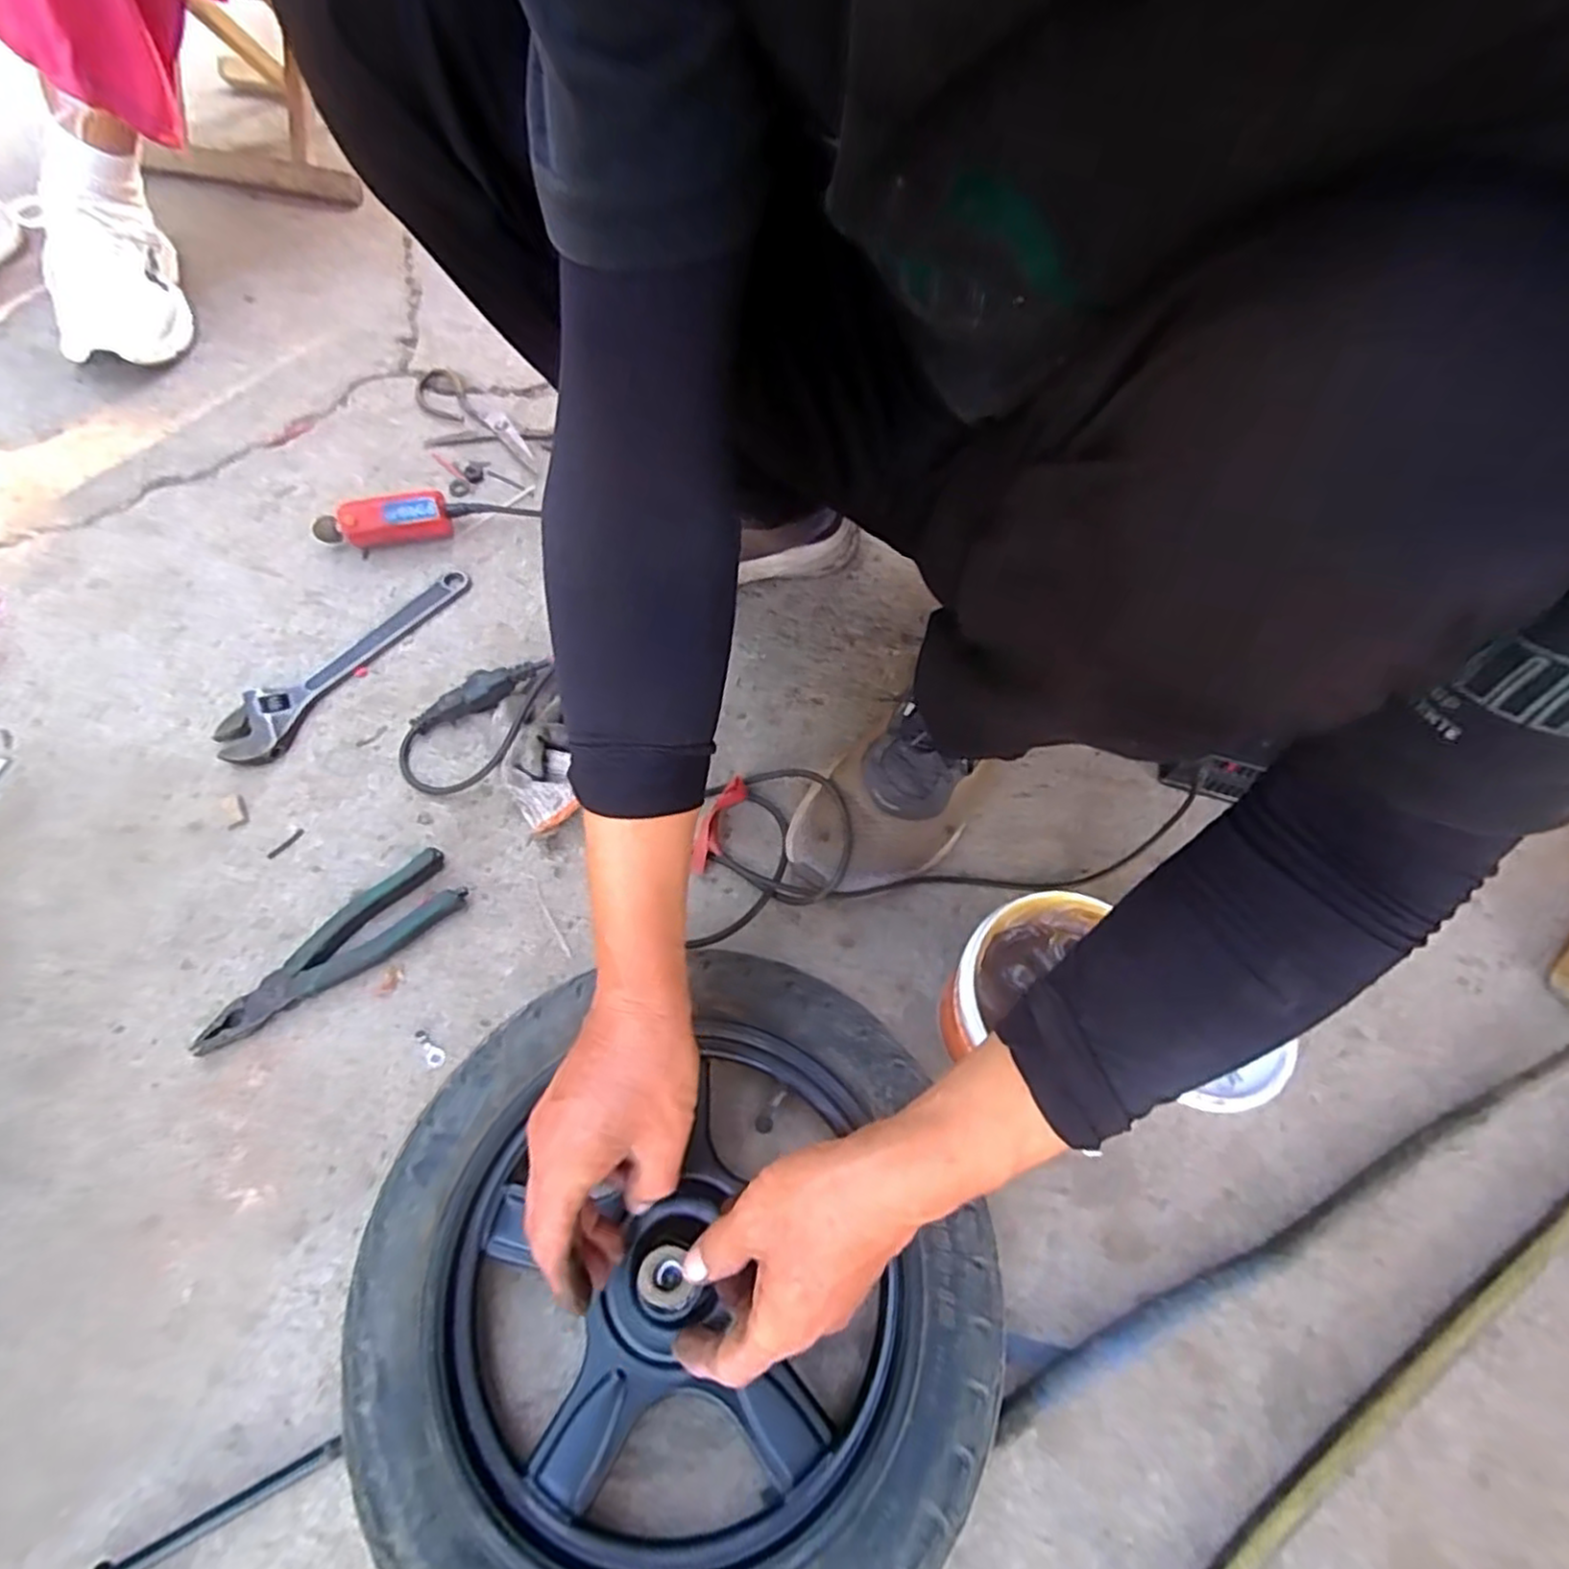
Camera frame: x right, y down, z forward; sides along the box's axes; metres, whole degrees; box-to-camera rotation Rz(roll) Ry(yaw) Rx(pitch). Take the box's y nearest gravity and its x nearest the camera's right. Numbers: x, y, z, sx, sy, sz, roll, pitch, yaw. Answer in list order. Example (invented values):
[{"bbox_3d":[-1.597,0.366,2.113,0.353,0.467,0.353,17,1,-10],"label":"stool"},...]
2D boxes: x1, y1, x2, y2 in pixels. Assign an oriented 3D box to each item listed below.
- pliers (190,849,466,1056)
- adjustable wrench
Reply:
[{"bbox_3d":[-0.326,0.116,0.510,0.184,0.020,0.061,-37,71,-18],"label":"pliers"},{"bbox_3d":[-0.386,-0.116,0.624,0.050,0.019,0.248,30,67,11],"label":"adjustable wrench"}]

